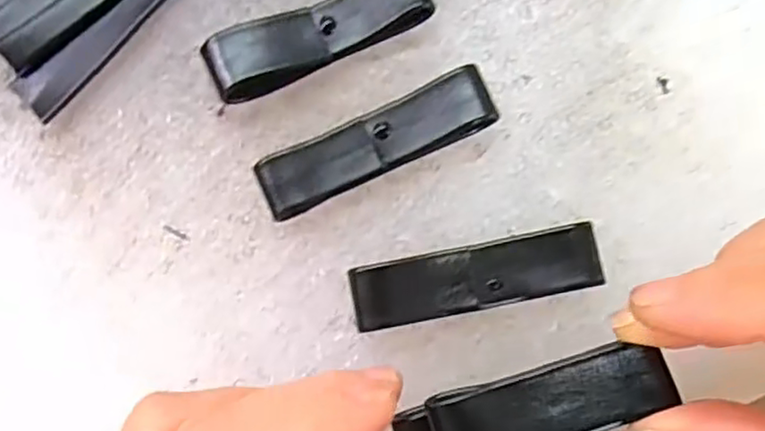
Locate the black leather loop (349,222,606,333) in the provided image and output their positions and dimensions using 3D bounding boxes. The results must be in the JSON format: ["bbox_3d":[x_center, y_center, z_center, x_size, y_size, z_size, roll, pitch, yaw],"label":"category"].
[{"bbox_3d":[0.024,0.016,0.171,0.062,0.009,0.016,-11,84,0],"label":"black leather loop"}]

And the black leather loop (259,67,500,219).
[{"bbox_3d":[-0.001,-0.019,0.176,0.064,0.009,0.016,-24,84,-1],"label":"black leather loop"}]

